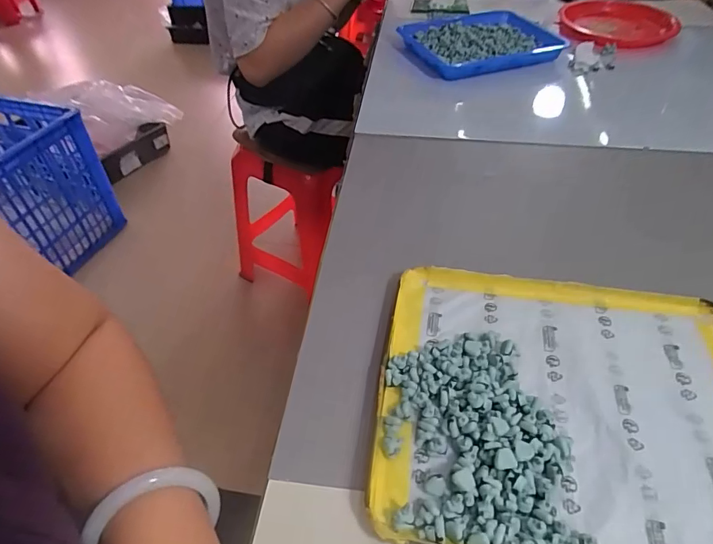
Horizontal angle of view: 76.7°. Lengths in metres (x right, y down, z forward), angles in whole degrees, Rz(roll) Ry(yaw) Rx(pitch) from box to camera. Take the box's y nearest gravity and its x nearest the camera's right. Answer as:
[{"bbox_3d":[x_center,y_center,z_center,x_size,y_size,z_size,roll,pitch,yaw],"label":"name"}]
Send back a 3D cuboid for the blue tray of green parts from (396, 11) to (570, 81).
[{"bbox_3d":[0.189,-0.362,0.707,0.216,0.031,0.179,-16,47,-15],"label":"blue tray of green parts"}]

